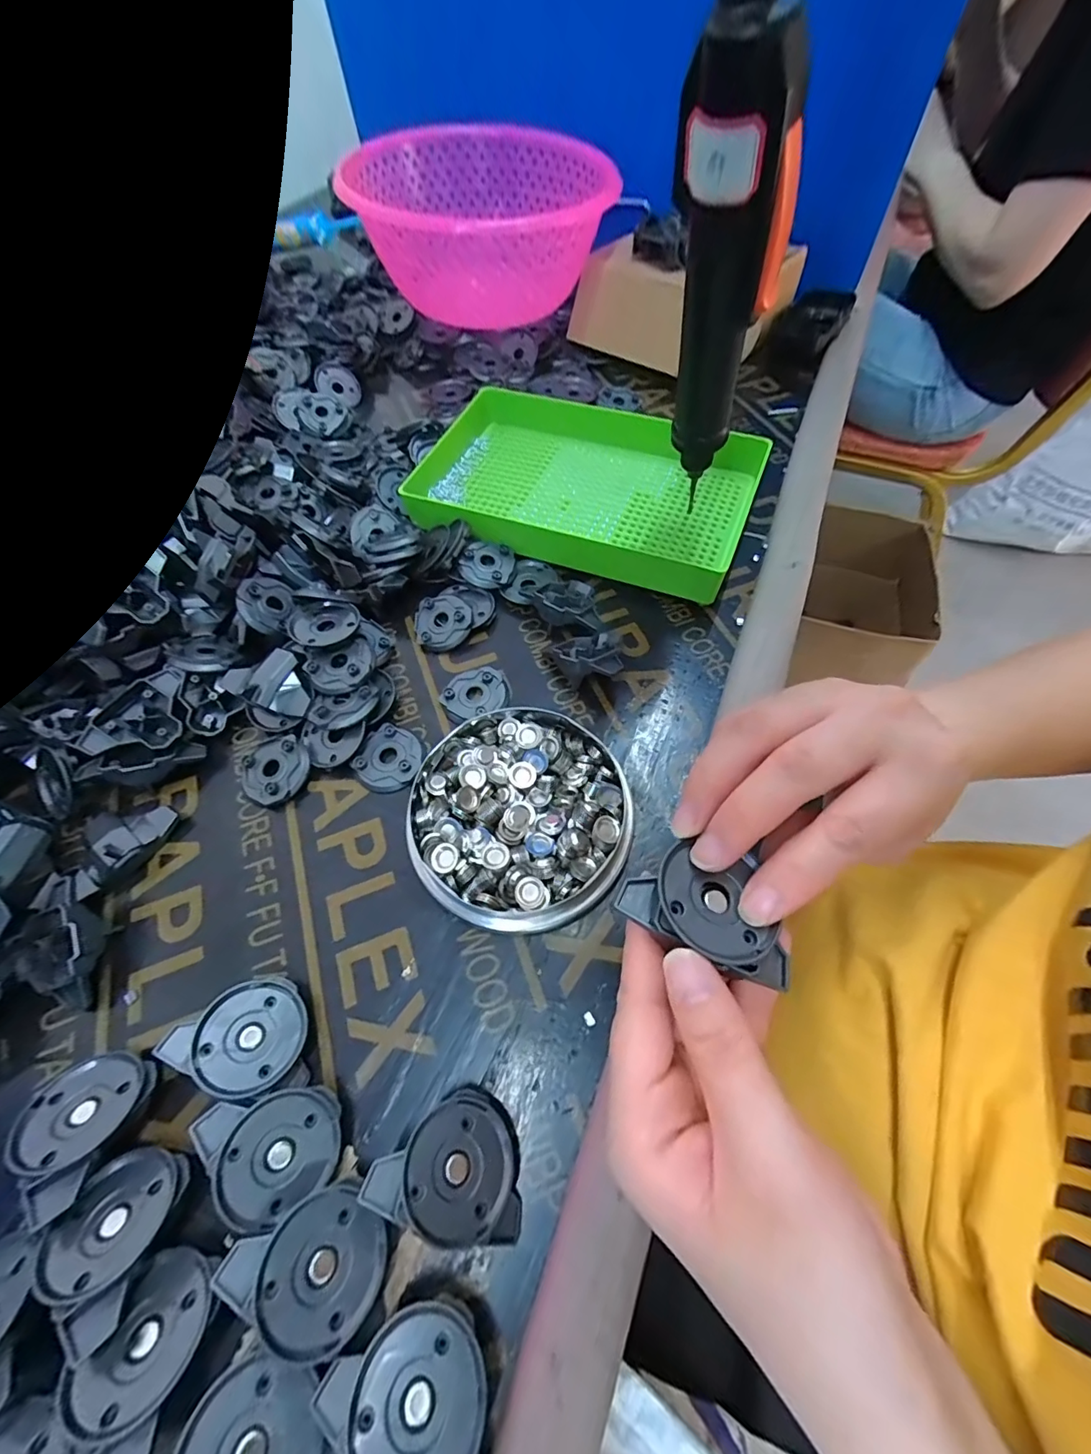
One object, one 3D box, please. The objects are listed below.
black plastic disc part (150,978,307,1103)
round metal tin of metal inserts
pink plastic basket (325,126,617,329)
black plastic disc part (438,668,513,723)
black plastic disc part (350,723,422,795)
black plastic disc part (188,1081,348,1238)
[{"bbox_3d":[-0.132,0.135,0.215,0.053,0.011,0.044,0,50,-27],"label":"black plastic disc part"},{"bbox_3d":[-0.013,0.043,0.270,0.114,0.024,0.118,-2,60,3],"label":"round metal tin of metal inserts"},{"bbox_3d":[-0.059,-0.499,0.517,0.228,0.124,0.220,13,62,11],"label":"pink plastic basket"},{"bbox_3d":[-0.042,-0.021,0.317,0.043,0.006,0.035,-34,64,-15],"label":"black plastic disc part"},{"bbox_3d":[-0.092,0.019,0.297,0.037,0.006,0.040,17,63,13],"label":"black plastic disc part"},{"bbox_3d":[-0.107,0.167,0.195,0.048,0.009,0.041,-4,62,-32],"label":"black plastic disc part"}]

